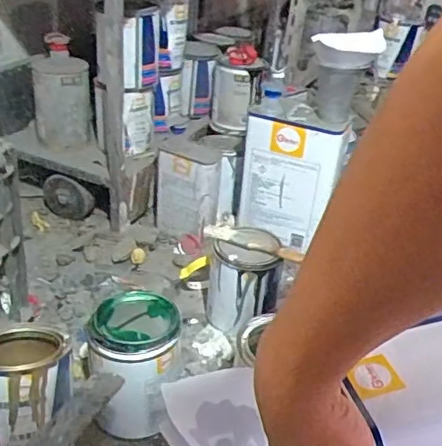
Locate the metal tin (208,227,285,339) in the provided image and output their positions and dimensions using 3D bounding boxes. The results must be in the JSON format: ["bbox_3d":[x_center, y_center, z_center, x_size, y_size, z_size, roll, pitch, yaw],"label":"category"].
[{"bbox_3d":[0.033,0.090,0.839,0.098,0.133,0.102,2,32,-6],"label":"metal tin"}]

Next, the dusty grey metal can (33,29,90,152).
[{"bbox_3d":[-0.282,-0.226,1.022,0.099,0.180,0.090,-3,33,-14],"label":"dusty grey metal can"}]

